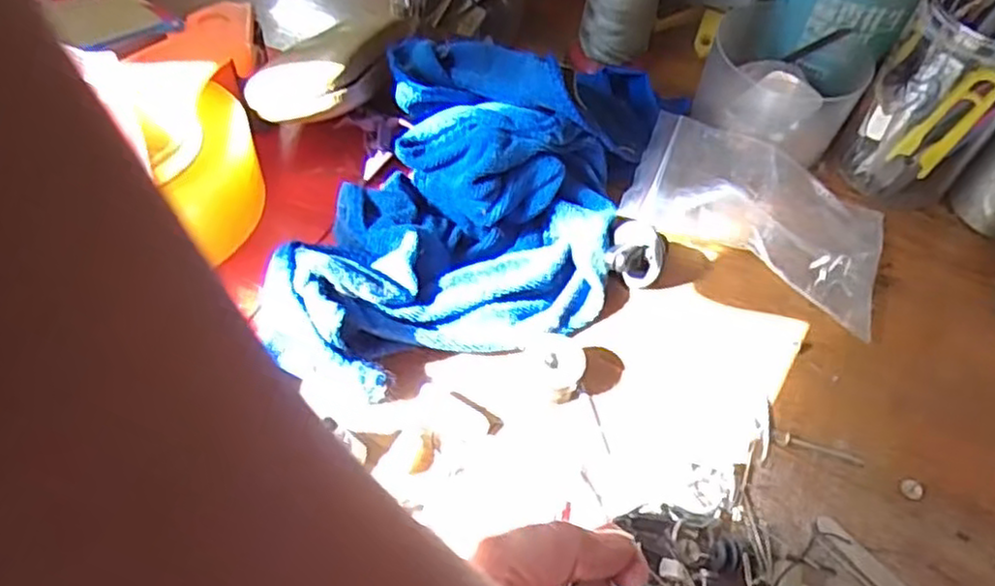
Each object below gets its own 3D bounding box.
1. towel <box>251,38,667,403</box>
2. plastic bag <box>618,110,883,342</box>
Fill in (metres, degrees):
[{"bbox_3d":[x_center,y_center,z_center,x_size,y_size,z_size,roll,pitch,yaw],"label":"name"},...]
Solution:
[{"bbox_3d":[-0.002,-0.061,0.389,0.146,0.069,0.273,18,52,8],"label":"towel"},{"bbox_3d":[0.153,-0.048,0.419,0.146,0.035,0.108,21,52,10],"label":"plastic bag"}]

